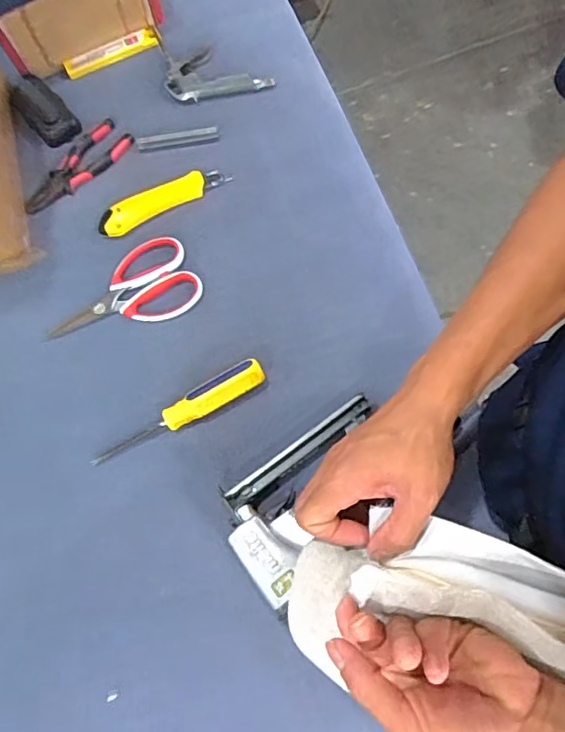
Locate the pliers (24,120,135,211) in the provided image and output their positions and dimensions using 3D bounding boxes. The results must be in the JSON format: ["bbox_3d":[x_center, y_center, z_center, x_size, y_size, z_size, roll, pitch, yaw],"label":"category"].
[{"bbox_3d":[-0.268,-0.258,0.693,0.157,0.022,0.060,-37,73,-10],"label":"pliers"}]

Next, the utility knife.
[{"bbox_3d":[-0.148,-0.205,0.659,0.164,0.015,0.039,-29,72,-7],"label":"utility knife"}]

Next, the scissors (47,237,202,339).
[{"bbox_3d":[-0.186,-0.080,0.619,0.175,0.010,0.099,-27,72,-7],"label":"scissors"}]

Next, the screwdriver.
[{"bbox_3d":[-0.111,0.048,0.567,0.197,0.027,0.029,-27,72,-6],"label":"screwdriver"}]

